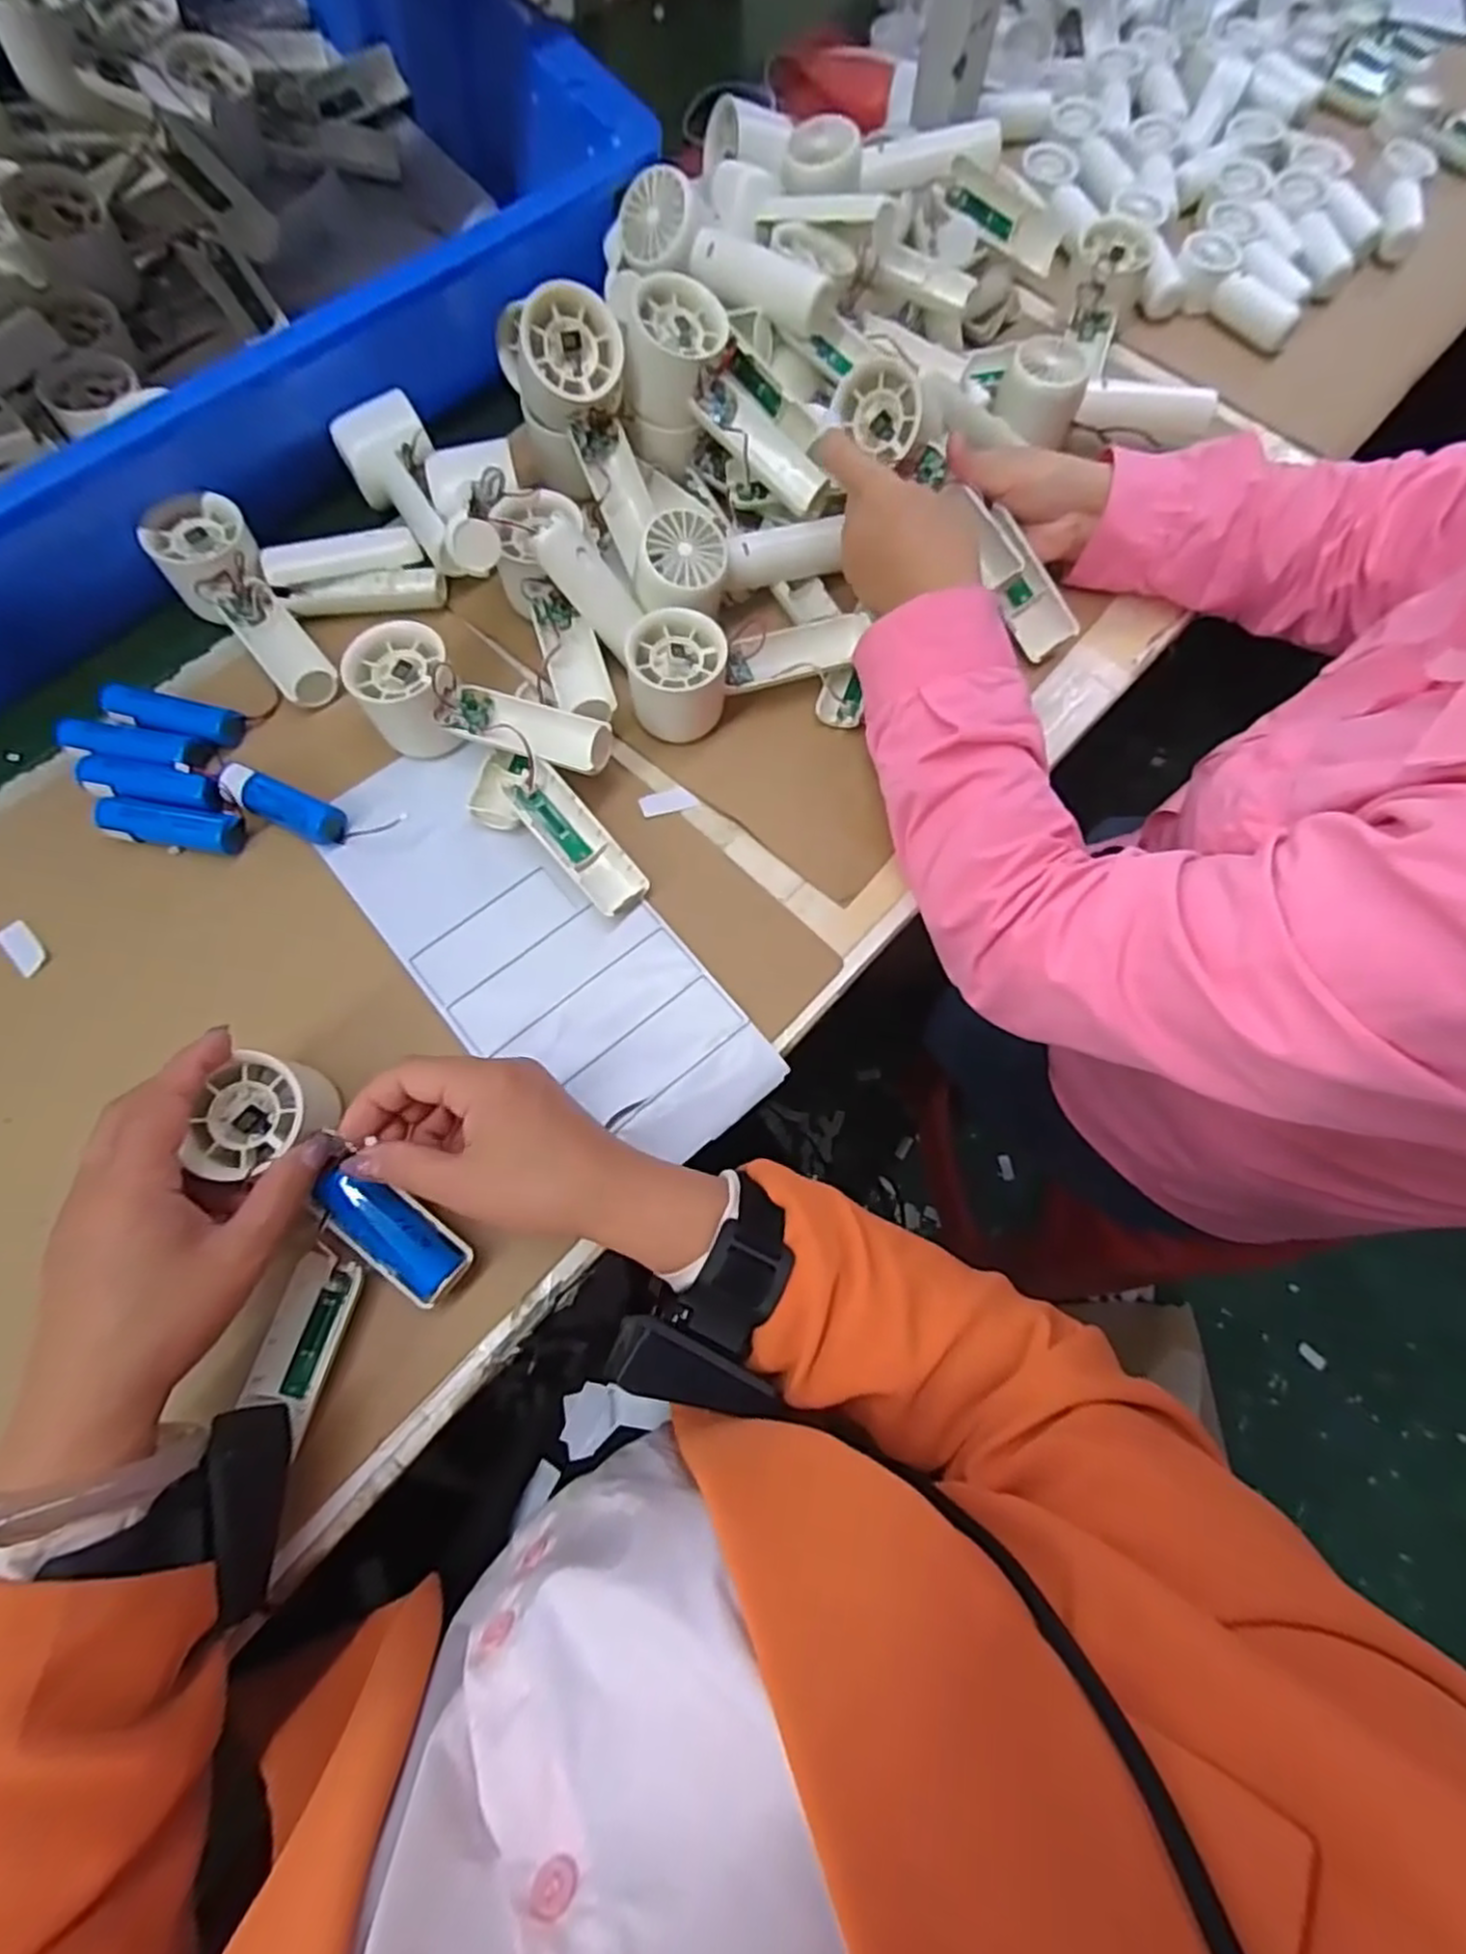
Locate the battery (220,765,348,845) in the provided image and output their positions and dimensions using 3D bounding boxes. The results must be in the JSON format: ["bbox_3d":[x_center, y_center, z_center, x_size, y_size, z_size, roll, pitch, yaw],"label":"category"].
[{"bbox_3d":[-0.260,-0.099,0.436,0.070,0.023,0.025,24,72,6],"label":"battery"}]

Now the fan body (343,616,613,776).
[{"bbox_3d":[-0.144,-0.152,0.435,0.155,0.044,0.056,18,71,4],"label":"fan body"}]

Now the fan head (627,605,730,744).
[{"bbox_3d":[-0.032,-0.179,0.452,0.056,0.051,0.054,1,71,-2],"label":"fan head"}]

